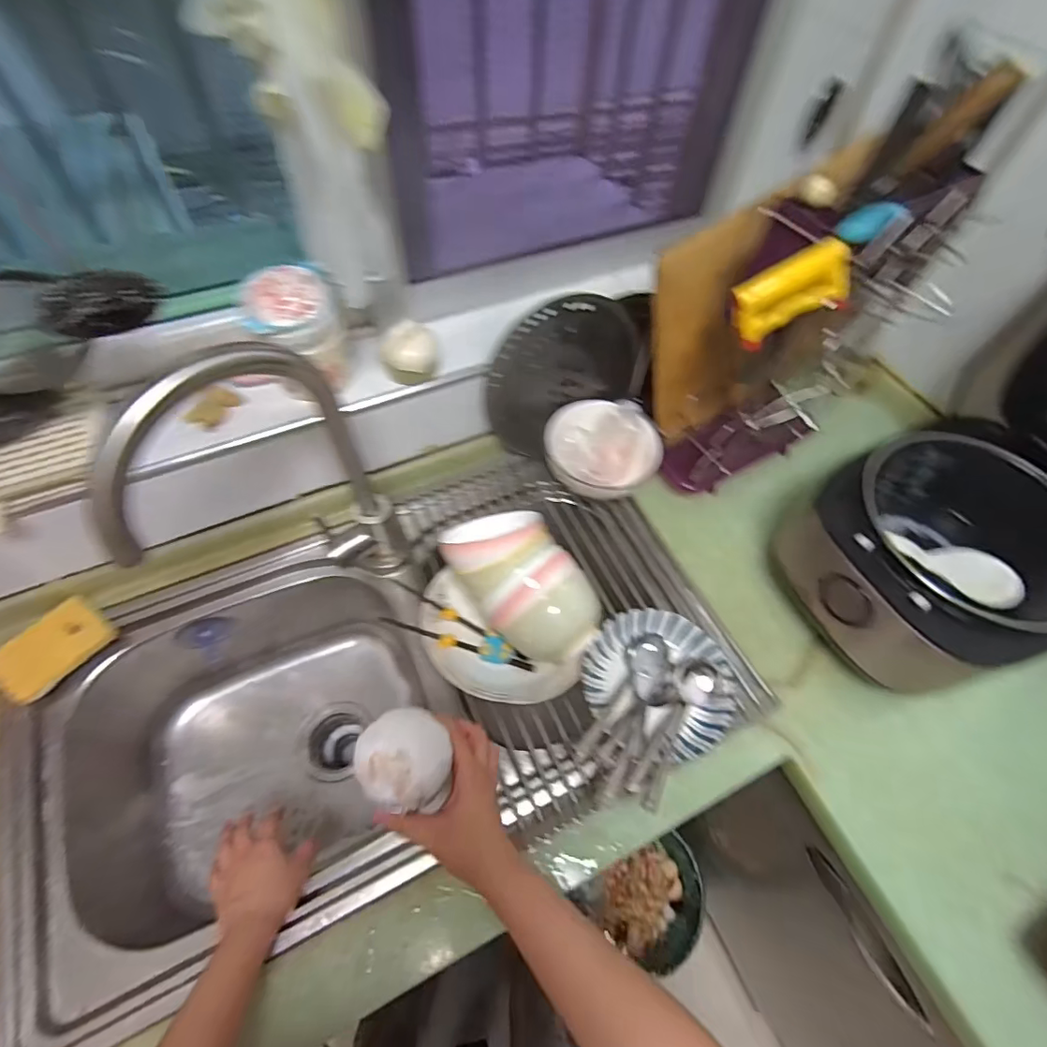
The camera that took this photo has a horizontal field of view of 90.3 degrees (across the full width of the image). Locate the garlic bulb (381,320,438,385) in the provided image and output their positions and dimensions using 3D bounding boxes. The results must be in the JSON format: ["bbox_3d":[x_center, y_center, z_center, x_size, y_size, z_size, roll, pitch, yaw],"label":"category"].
[{"bbox_3d":[-0.137,-0.204,0.627,0.069,0.052,0.054,-11,60,-7],"label":"garlic bulb"}]

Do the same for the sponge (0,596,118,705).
[{"bbox_3d":[-0.552,0.147,0.611,0.067,0.017,0.110,48,63,-10],"label":"sponge"}]

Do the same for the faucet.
[{"bbox_3d":[-0.236,-0.004,0.517,0.047,0.402,0.229,34,64,18],"label":"faucet"}]

